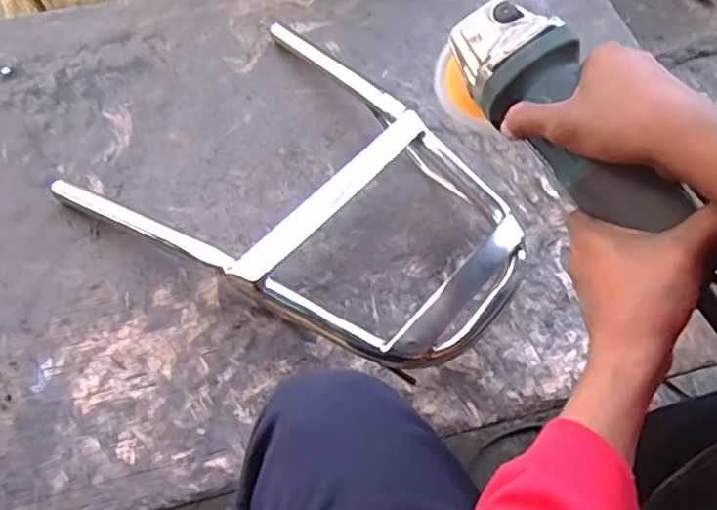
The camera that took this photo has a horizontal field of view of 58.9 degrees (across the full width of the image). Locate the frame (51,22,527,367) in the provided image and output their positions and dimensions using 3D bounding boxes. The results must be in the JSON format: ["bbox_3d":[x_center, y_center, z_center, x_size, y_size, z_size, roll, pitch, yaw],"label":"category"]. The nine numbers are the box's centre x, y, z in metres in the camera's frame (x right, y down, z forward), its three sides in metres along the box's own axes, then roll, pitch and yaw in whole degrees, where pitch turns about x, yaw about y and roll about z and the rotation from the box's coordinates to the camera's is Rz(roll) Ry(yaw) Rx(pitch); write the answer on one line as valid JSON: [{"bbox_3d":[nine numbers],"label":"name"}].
[{"bbox_3d":[-0.036,-0.055,0.574,0.371,0.051,0.282,35,66,18],"label":"frame"}]

